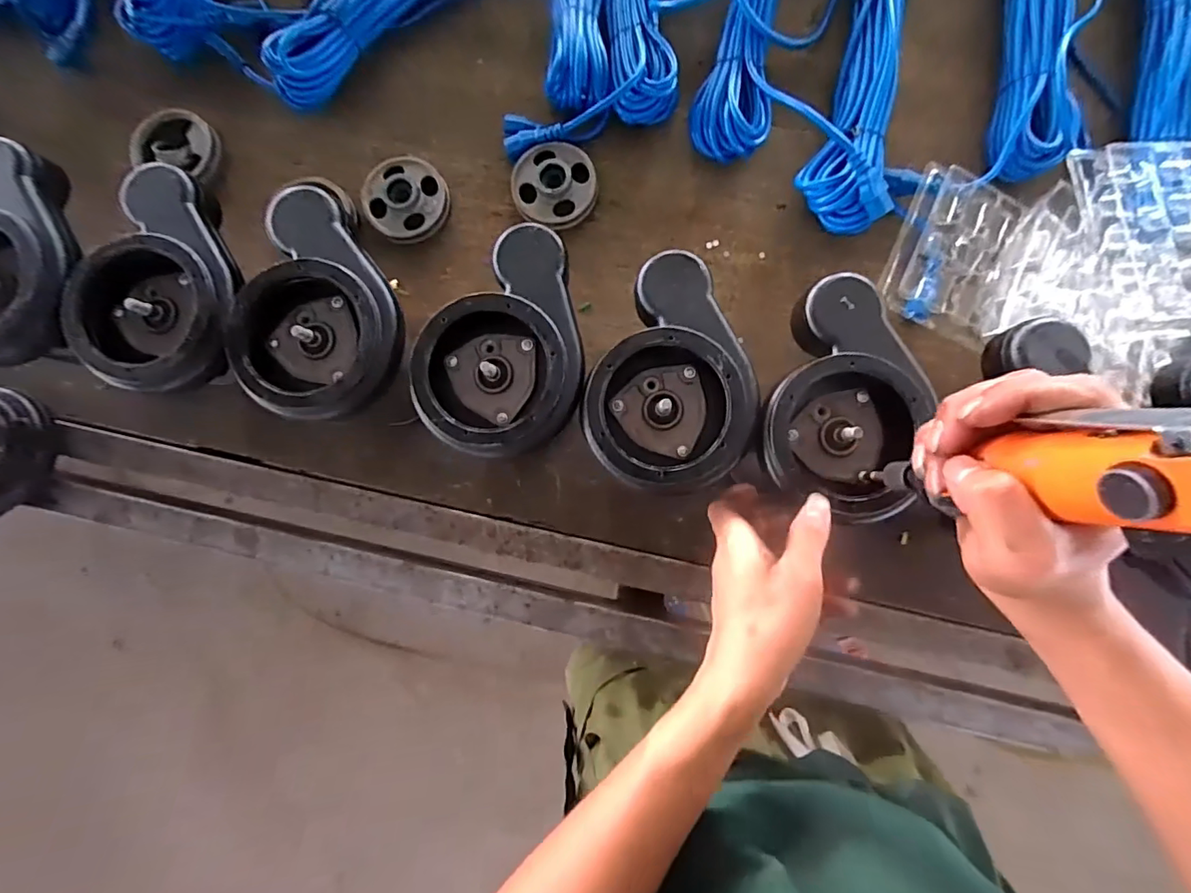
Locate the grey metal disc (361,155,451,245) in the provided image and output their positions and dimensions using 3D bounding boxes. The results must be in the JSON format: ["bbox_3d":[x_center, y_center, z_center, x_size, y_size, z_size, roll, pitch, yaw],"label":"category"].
[{"bbox_3d":[-0.205,-0.265,0.565,0.099,0.026,0.086,41,89,6],"label":"grey metal disc"}]

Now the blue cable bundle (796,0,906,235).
[{"bbox_3d":[0.274,-0.387,0.542,0.094,0.058,0.334,9,86,5],"label":"blue cable bundle"}]

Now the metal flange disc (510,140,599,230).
[{"bbox_3d":[-0.042,-0.273,0.559,0.087,0.032,0.088,0,85,4],"label":"metal flange disc"}]

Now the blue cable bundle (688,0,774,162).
[{"bbox_3d":[0.168,-0.470,0.561,0.093,0.043,0.348,10,86,5],"label":"blue cable bundle"}]

